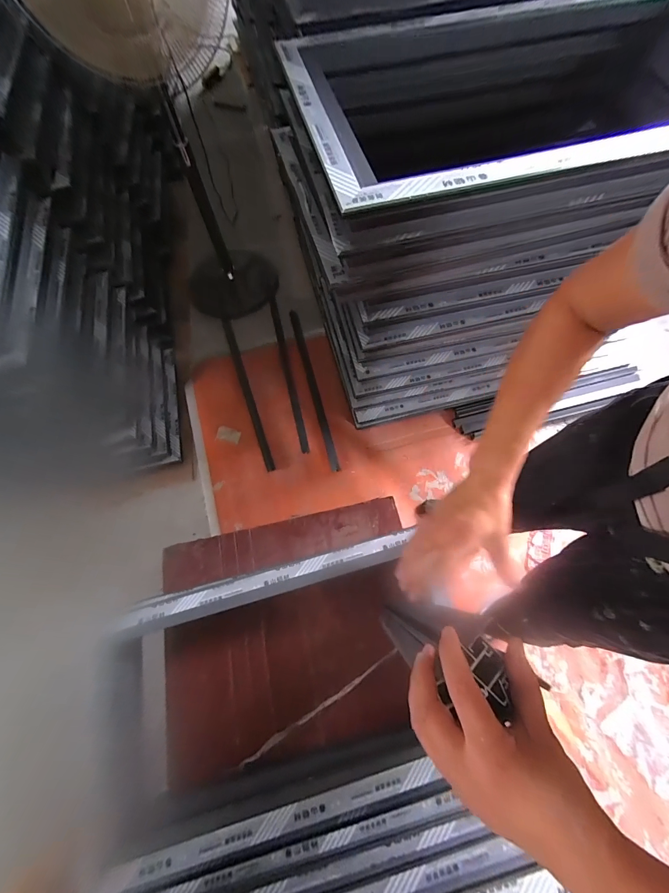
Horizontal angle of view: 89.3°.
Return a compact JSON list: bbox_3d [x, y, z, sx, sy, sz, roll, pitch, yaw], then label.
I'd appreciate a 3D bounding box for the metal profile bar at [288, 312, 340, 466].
[{"bbox_3d":[-0.092,-0.273,1.392,0.034,0.045,0.782,-14,68,-4],"label":"metal profile bar"}]

